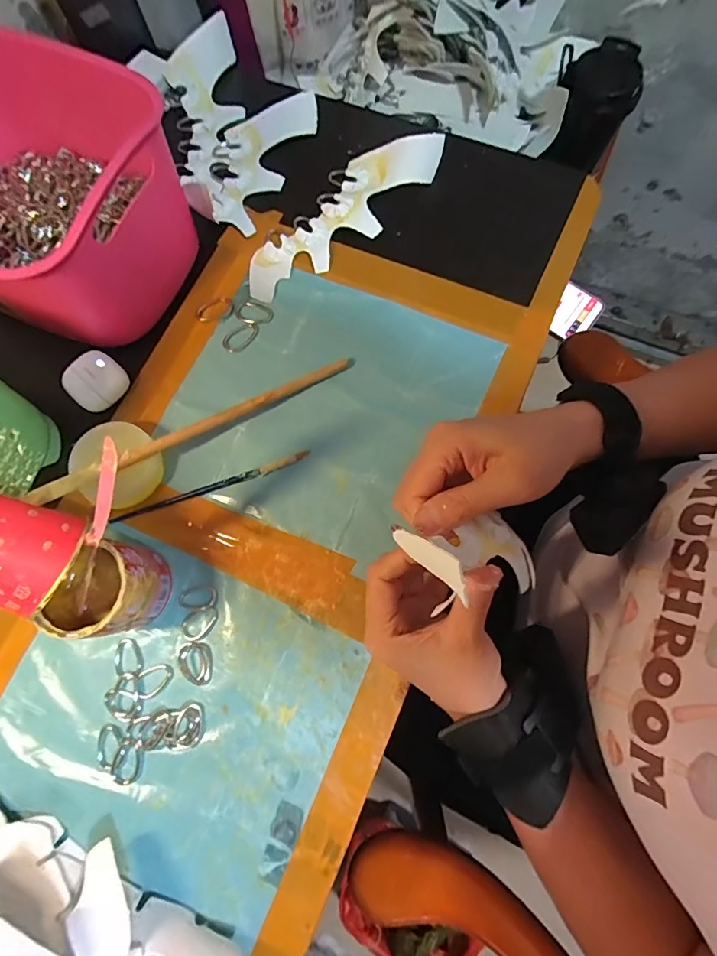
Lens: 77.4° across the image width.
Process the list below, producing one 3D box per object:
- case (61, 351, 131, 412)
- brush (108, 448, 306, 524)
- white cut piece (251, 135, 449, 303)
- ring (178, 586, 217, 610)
[{"bbox_3d":[-0.226,-0.083,0.386,0.046,0.019,0.045,38,79,10],"label":"case"},{"bbox_3d":[-0.121,0.009,0.369,0.165,0.004,0.009,-19,76,-4],"label":"brush"},{"bbox_3d":[-0.018,-0.256,0.426,0.070,0.031,0.229,41,80,10],"label":"white cut piece"},{"bbox_3d":[-0.125,0.094,0.349,0.031,0.004,0.018,0,76,1],"label":"ring"}]

